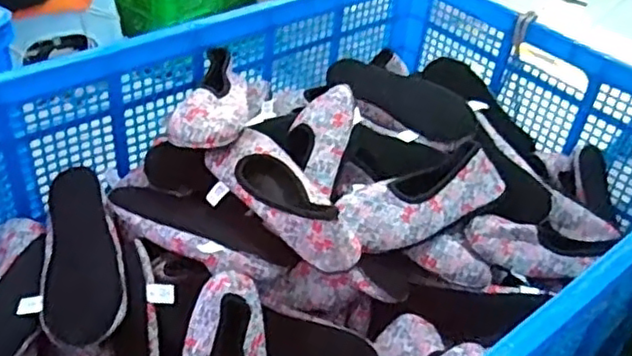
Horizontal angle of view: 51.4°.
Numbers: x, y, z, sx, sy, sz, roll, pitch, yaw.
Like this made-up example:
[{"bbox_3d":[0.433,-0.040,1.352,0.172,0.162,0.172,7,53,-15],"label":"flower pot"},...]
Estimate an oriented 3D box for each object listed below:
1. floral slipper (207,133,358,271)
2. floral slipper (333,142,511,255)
[{"bbox_3d":[-0.044,0.015,0.790,0.099,0.054,0.243,-18,45,-27],"label":"floral slipper"},{"bbox_3d":[0.144,0.031,0.853,0.253,0.062,0.092,-16,44,-25],"label":"floral slipper"}]

